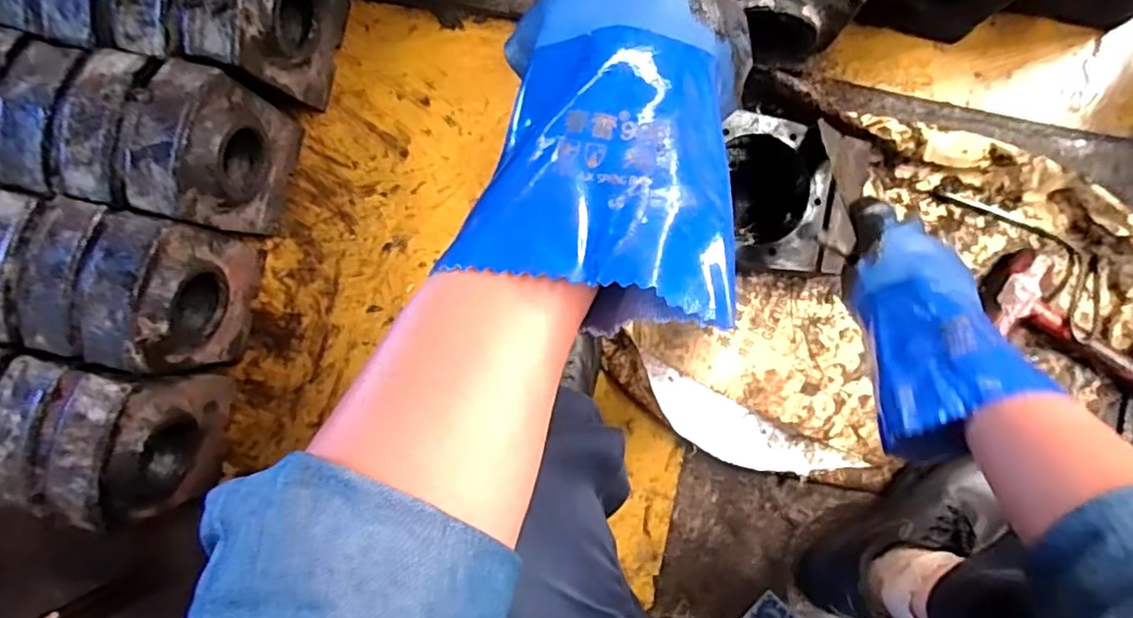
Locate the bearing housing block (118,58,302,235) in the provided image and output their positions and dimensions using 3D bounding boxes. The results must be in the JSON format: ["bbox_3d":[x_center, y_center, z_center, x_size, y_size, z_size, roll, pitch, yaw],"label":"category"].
[{"bbox_3d":[-0.378,-0.164,0.683,0.077,0.193,0.150,12,89,5],"label":"bearing housing block"}]

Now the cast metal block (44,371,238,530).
[{"bbox_3d":[-0.470,0.146,0.686,0.083,0.166,0.155,10,89,5],"label":"cast metal block"}]

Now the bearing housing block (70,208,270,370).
[{"bbox_3d":[-0.442,-0.015,0.706,0.086,0.193,0.161,14,89,5],"label":"bearing housing block"}]

